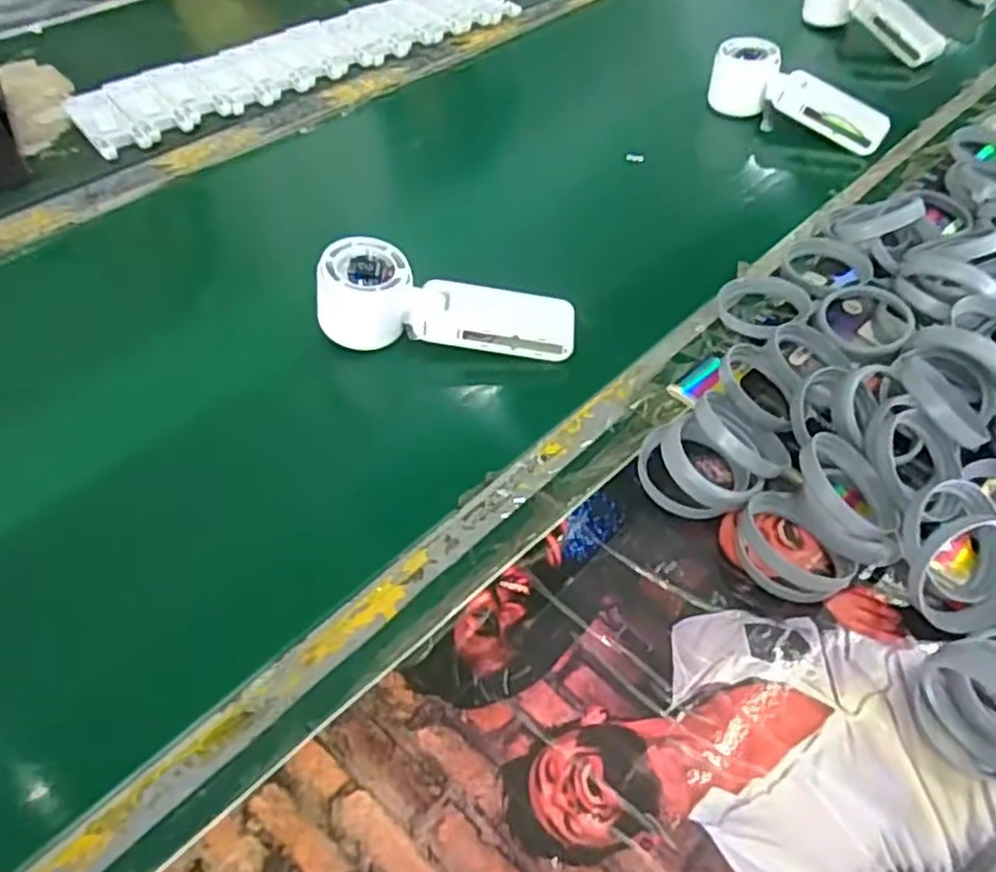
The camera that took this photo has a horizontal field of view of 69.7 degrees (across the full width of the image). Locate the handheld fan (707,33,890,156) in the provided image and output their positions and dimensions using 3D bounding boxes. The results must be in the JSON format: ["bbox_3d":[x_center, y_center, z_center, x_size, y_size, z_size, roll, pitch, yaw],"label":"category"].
[{"bbox_3d":[0.280,-0.316,0.661,0.165,0.054,0.041,32,59,22],"label":"handheld fan"}]

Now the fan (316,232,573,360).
[{"bbox_3d":[-0.033,-0.091,0.468,0.168,0.049,0.051,4,51,1],"label":"fan"}]

